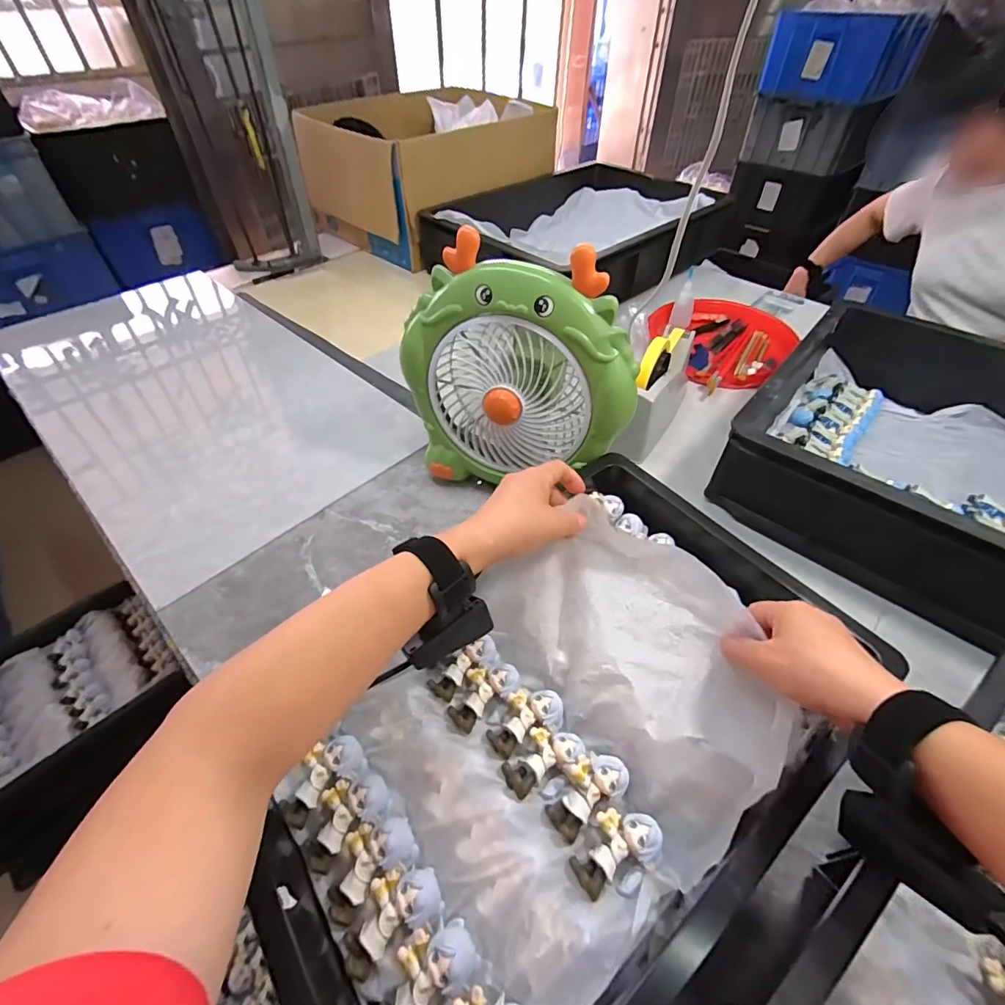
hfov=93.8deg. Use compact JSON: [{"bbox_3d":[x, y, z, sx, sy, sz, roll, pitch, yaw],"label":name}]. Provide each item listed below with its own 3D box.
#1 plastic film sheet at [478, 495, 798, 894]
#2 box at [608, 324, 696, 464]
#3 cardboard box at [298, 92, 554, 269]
[{"bbox_3d":[0.107,0.113,0.385,0.163,0.067,0.252,-29,54,-24],"label":"plastic film sheet"},{"bbox_3d":[0.217,-0.157,0.655,0.058,0.119,0.226,22,51,19],"label":"box"},{"bbox_3d":[-0.157,-0.815,1.164,0.399,0.250,0.519,36,57,28],"label":"cardboard box"}]

